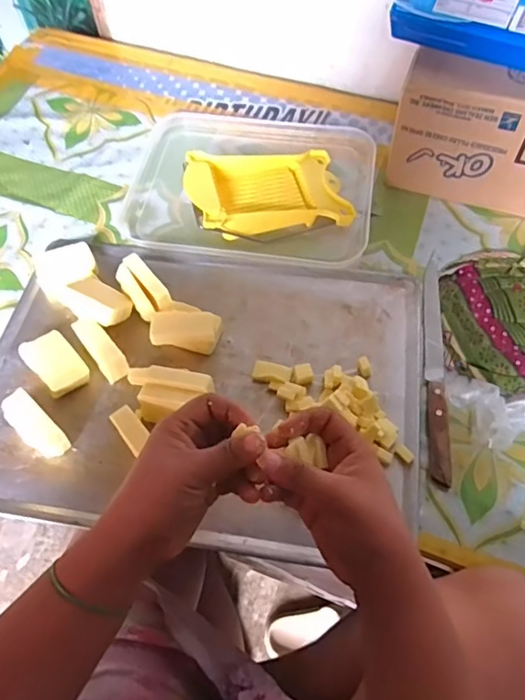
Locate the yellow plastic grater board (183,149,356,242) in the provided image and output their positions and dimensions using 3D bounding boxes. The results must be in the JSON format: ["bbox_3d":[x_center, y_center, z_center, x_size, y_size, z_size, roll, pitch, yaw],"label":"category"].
[{"bbox_3d":[0.004,-0.202,0.650,0.188,0.057,0.126,-12,61,-5],"label":"yellow plastic grater board"}]

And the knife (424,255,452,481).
[{"bbox_3d":[0.183,0.007,0.553,0.020,0.011,0.272,5,61,5],"label":"knife"}]

